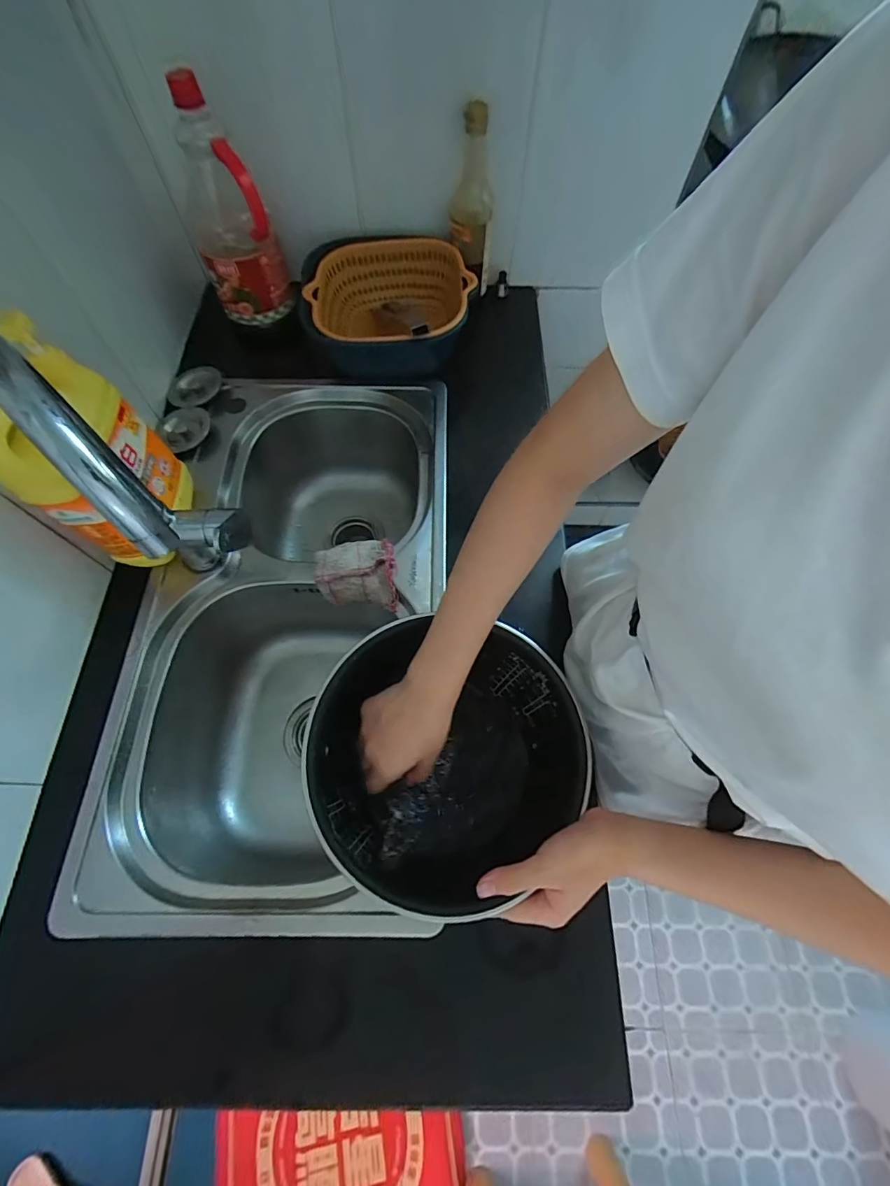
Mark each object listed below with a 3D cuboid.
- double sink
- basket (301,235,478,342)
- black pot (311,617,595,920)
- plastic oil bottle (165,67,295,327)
[{"bbox_3d":[-0.203,0.016,0.666,0.370,0.209,0.744,5,66,2],"label":"double sink"},{"bbox_3d":[-0.081,-0.423,0.713,0.228,0.111,0.216,2,65,0],"label":"basket"},{"bbox_3d":[0.005,0.151,0.430,0.233,0.130,0.221,6,66,2],"label":"black pot"},{"bbox_3d":[-0.285,-0.498,0.606,0.105,0.252,0.117,-20,67,-9],"label":"plastic oil bottle"}]

